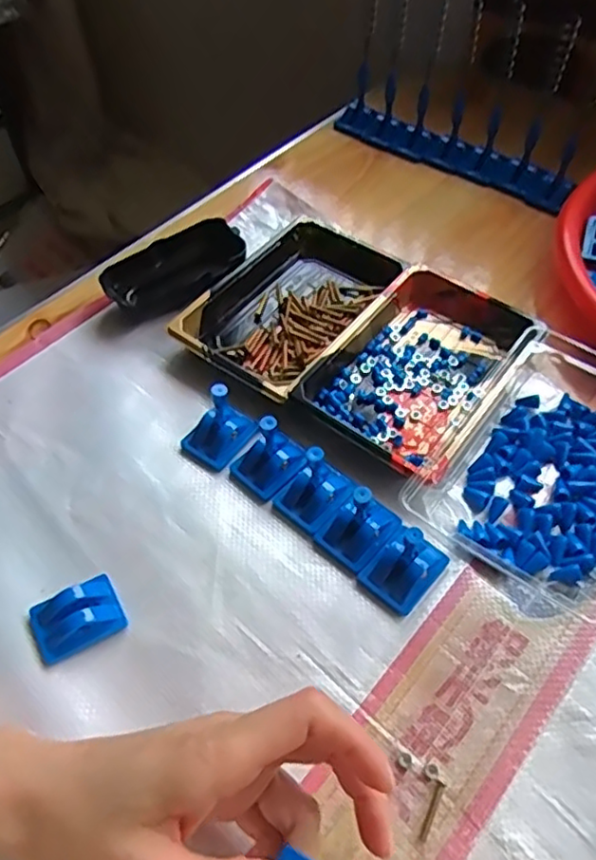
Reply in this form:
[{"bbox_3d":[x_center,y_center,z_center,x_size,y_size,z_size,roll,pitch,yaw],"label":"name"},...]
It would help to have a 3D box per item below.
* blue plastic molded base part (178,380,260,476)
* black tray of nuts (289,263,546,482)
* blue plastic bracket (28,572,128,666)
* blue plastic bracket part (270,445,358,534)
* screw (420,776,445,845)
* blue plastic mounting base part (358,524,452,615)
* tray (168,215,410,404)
[{"bbox_3d":[-0.049,-0.005,0.400,0.042,0.042,0.032,-37,61,-23],"label":"blue plastic molded base part"},{"bbox_3d":[0.083,-0.046,0.433,0.106,0.028,0.159,31,60,22],"label":"black tray of nuts"},{"bbox_3d":[-0.119,0.098,0.344,0.045,0.014,0.034,-25,57,-16],"label":"blue plastic bracket"},{"bbox_3d":[0.010,0.037,0.384,0.038,0.025,0.036,-37,61,-23],"label":"blue plastic bracket part"},{"bbox_3d":[0.062,0.173,0.294,0.004,0.004,0.027,22,57,17],"label":"screw"},{"bbox_3d":[0.060,0.074,0.356,0.043,0.023,0.033,-38,61,-23],"label":"blue plastic mounting base part"},{"bbox_3d":[-0.003,-0.093,0.481,0.111,0.022,0.159,33,61,23],"label":"tray"}]

